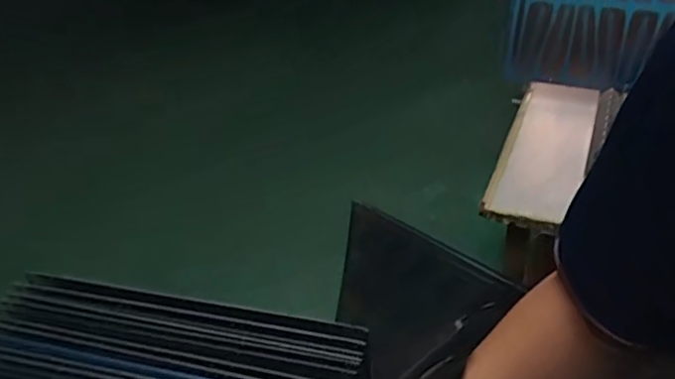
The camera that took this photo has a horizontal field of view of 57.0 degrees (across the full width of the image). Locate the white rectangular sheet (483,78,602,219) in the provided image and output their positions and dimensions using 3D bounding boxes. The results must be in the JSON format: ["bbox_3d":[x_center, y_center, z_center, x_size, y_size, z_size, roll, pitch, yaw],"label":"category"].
[{"bbox_3d":[0.269,-0.056,0.805,0.098,0.027,0.303,13,39,22],"label":"white rectangular sheet"}]

